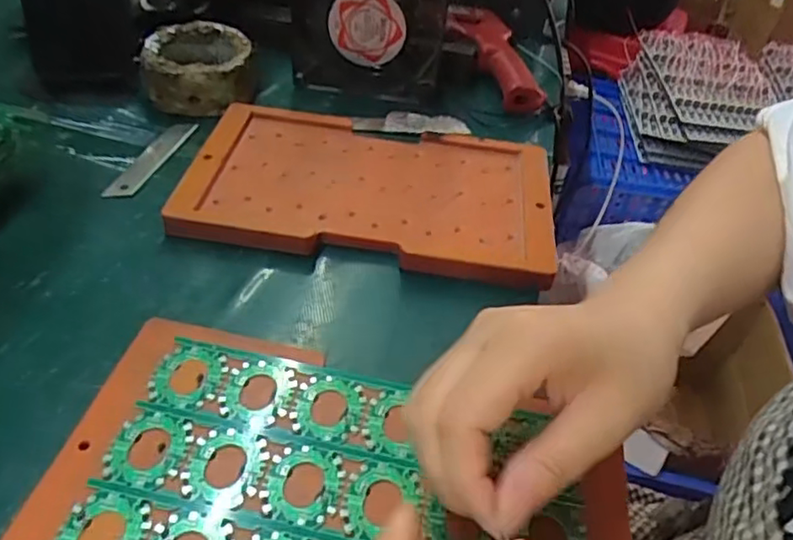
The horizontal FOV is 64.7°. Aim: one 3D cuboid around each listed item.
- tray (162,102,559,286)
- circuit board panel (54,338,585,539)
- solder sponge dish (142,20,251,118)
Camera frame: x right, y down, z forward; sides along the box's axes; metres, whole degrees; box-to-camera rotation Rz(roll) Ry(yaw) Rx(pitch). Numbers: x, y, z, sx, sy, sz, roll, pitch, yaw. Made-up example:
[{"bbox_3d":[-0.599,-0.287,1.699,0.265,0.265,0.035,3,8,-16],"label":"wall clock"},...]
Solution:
[{"bbox_3d":[-0.015,-0.061,0.427,0.237,0.016,0.143,9,43,0],"label":"tray"},{"bbox_3d":[-0.023,0.093,0.261,0.199,0.007,0.120,10,45,6],"label":"circuit board panel"},{"bbox_3d":[-0.155,-0.162,0.494,0.080,0.038,0.082,2,45,-2],"label":"solder sponge dish"}]

